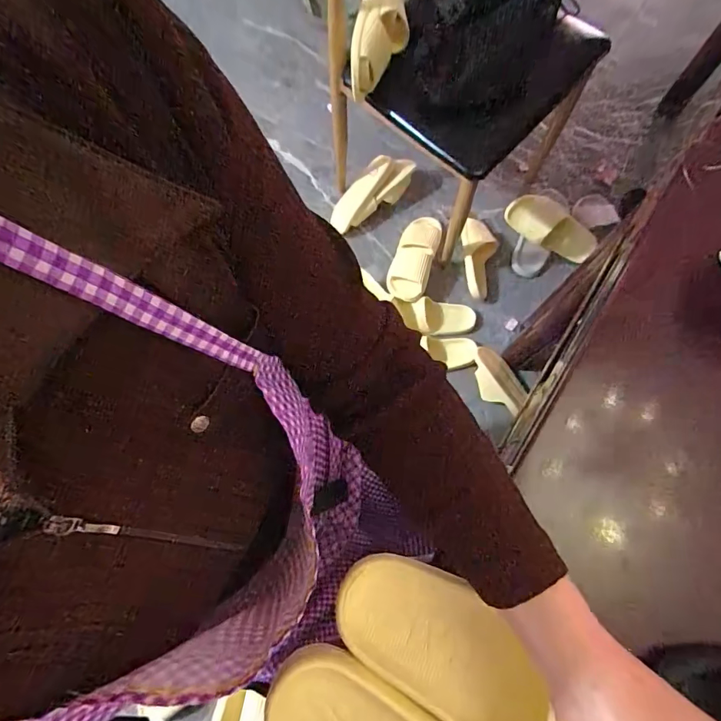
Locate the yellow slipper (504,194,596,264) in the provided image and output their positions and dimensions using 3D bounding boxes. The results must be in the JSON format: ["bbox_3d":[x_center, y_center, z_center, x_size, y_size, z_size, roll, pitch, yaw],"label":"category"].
[{"bbox_3d":[0.514,-0.365,1.193,0.245,0.101,0.104,26,77,9],"label":"yellow slipper"}]

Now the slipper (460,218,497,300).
[{"bbox_3d":[0.333,-0.287,1.221,0.102,0.208,0.079,-16,29,-6],"label":"slipper"}]

